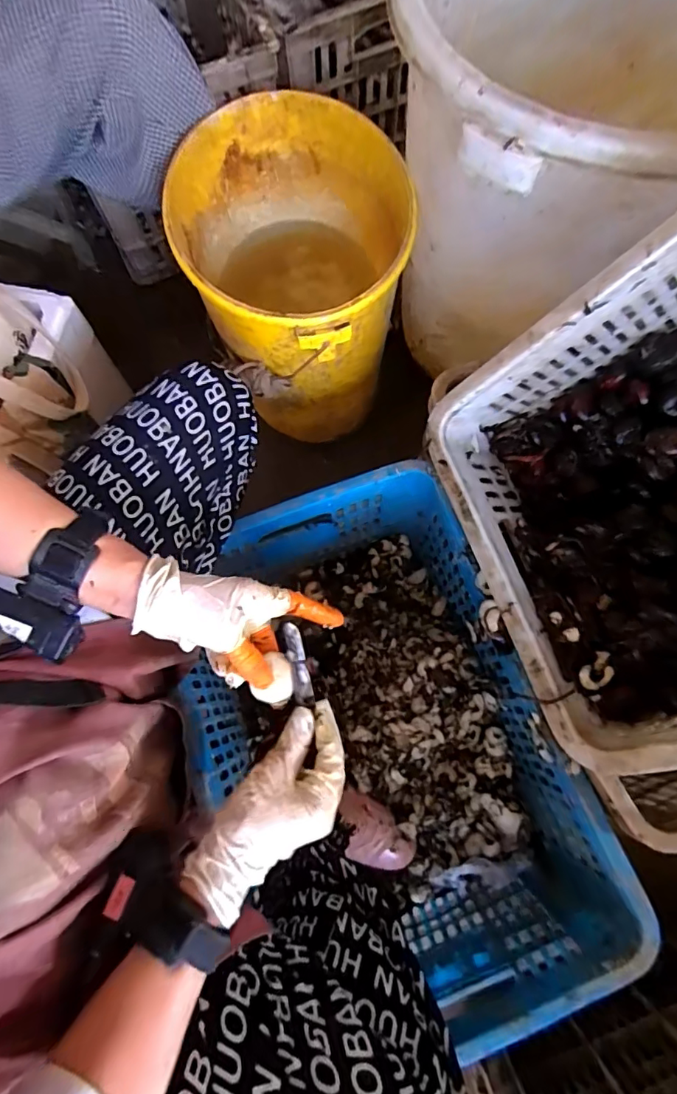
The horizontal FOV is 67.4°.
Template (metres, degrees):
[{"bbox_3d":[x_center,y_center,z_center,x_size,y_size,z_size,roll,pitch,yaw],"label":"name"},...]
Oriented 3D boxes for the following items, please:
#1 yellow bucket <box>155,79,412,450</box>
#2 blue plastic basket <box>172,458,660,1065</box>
[{"bbox_3d":[-0.057,-0.367,0.736,0.286,0.294,0.339,-4,74,0],"label":"yellow bucket"},{"bbox_3d":[0.050,0.212,0.607,0.309,0.256,0.509,-21,74,-5],"label":"blue plastic basket"}]

